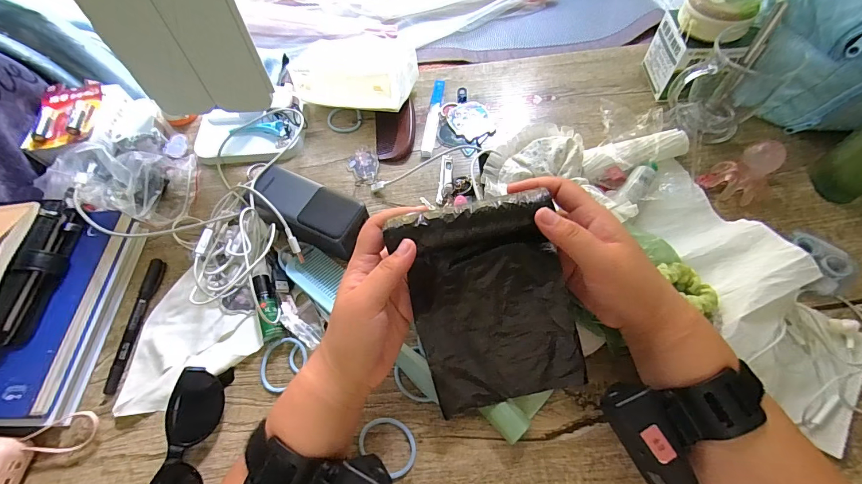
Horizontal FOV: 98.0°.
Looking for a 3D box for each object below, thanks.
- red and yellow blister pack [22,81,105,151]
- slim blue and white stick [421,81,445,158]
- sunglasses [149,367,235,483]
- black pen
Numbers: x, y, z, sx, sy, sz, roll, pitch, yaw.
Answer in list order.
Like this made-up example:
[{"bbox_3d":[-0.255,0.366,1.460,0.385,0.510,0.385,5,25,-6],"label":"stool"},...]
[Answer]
[{"bbox_3d":[-0.480,-0.169,0.494,0.076,0.023,0.103,-8,62,1],"label":"red and yellow blister pack"},{"bbox_3d":[0.003,-0.165,0.494,0.015,0.006,0.129,6,63,8],"label":"slim blue and white stick"},{"bbox_3d":[-0.208,0.179,0.317,0.038,0.027,0.136,-2,62,4],"label":"sunglasses"},{"bbox_3d":[-0.306,0.082,0.389,0.016,0.010,0.137,-2,62,4],"label":"black pen"}]

